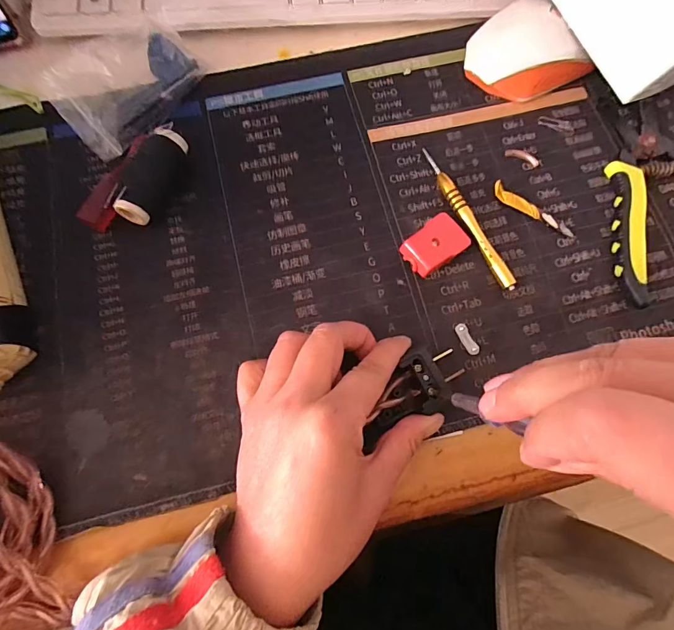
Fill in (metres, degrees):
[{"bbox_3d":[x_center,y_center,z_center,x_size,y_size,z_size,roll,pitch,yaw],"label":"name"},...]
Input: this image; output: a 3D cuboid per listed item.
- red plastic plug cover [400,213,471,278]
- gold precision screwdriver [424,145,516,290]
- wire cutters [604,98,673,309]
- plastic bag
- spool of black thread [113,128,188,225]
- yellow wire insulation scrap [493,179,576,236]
[{"bbox_3d":[0.064,-0.046,0.263,0.042,0.011,0.028,-37,79,-10],"label":"red plastic plug cover"},{"bbox_3d":[0.087,-0.066,0.269,0.009,0.011,0.112,-23,77,-7],"label":"gold precision screwdriver"},{"bbox_3d":[0.237,-0.083,0.273,0.113,0.014,0.149,-2,76,-2],"label":"wire cutters"},{"bbox_3d":[-0.152,-0.170,0.281,0.072,0.026,0.103,35,77,7],"label":"plastic bag"},{"bbox_3d":[-0.122,-0.091,0.264,0.021,0.024,0.064,22,76,4],"label":"spool of black thread"},{"bbox_3d":[0.134,-0.071,0.272,0.061,0.004,0.010,35,77,7],"label":"yellow wire insulation scrap"}]

